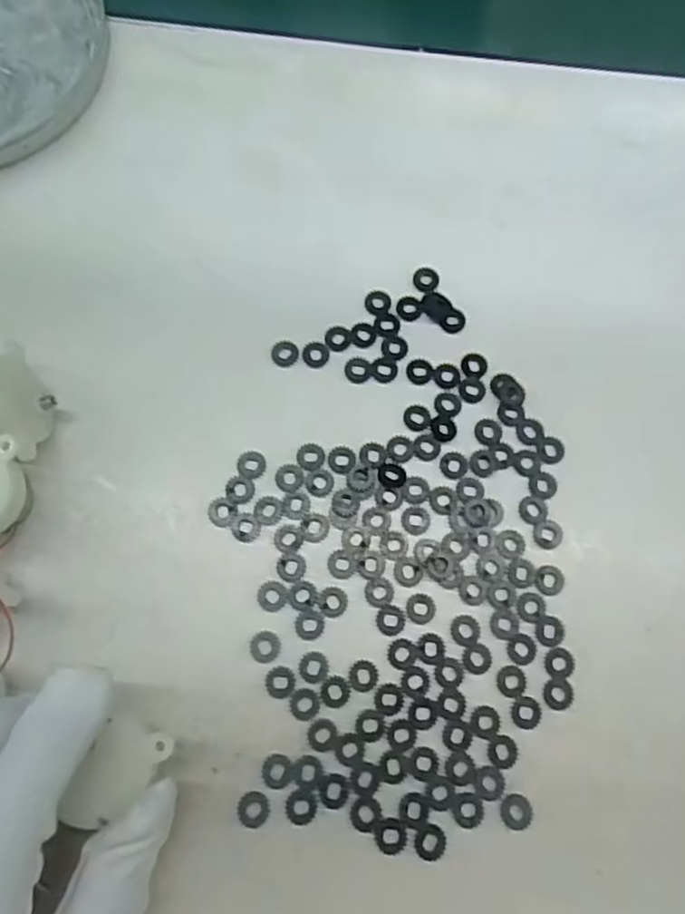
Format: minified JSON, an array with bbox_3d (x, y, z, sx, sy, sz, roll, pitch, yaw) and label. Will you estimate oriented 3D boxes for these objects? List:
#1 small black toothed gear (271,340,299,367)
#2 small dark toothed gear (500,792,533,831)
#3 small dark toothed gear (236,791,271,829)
[{"bbox_3d":[-0.022,-0.041,0.260,0.010,0.004,0.011,4,75,-1],"label":"small black toothed gear"},{"bbox_3d":[0.057,0.117,0.219,0.011,0.004,0.011,0,75,-1],"label":"small dark toothed gear"},{"bbox_3d":[-0.029,0.115,0.217,0.010,0.004,0.010,19,76,3],"label":"small dark toothed gear"}]

